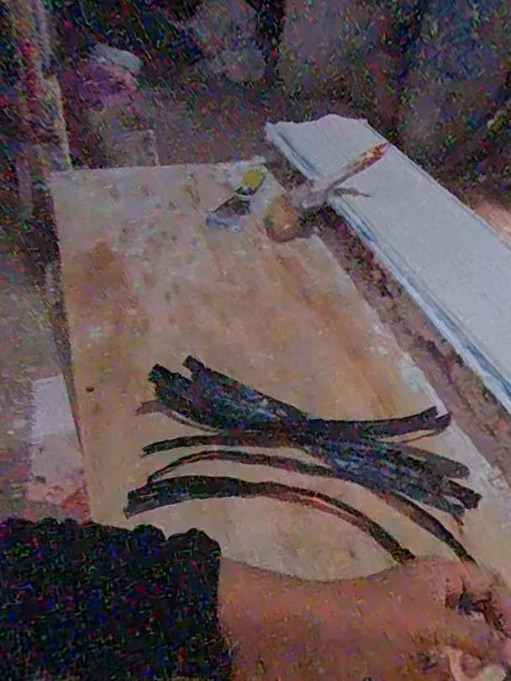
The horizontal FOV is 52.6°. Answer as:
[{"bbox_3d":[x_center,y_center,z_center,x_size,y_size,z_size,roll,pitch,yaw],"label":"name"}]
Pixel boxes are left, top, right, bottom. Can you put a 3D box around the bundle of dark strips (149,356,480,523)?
[{"bbox_3d":[0.054,0.073,0.518,0.311,0.020,0.110,18,46,12],"label":"bundle of dark strips"}]

